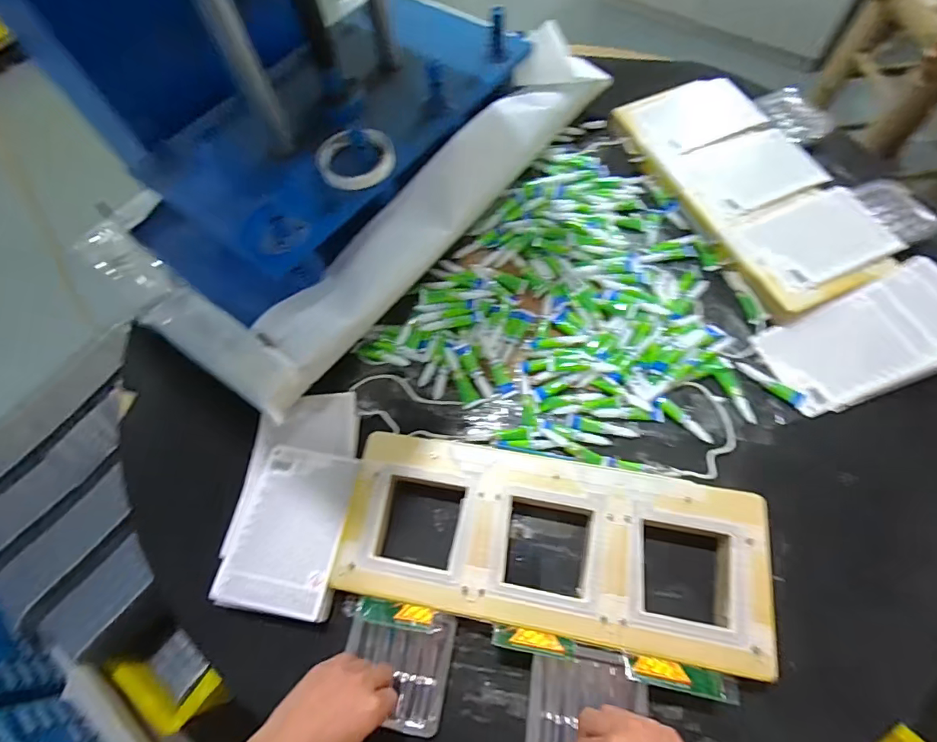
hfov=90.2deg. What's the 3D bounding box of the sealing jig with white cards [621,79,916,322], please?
[{"bbox_3d":[0.398,-0.273,0.674,0.200,0.051,0.421,-19,65,-6],"label":"sealing jig with white cards"}]

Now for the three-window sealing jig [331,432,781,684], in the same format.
[{"bbox_3d":[0.084,0.177,0.493,0.424,0.036,0.171,8,65,7],"label":"three-window sealing jig"}]

